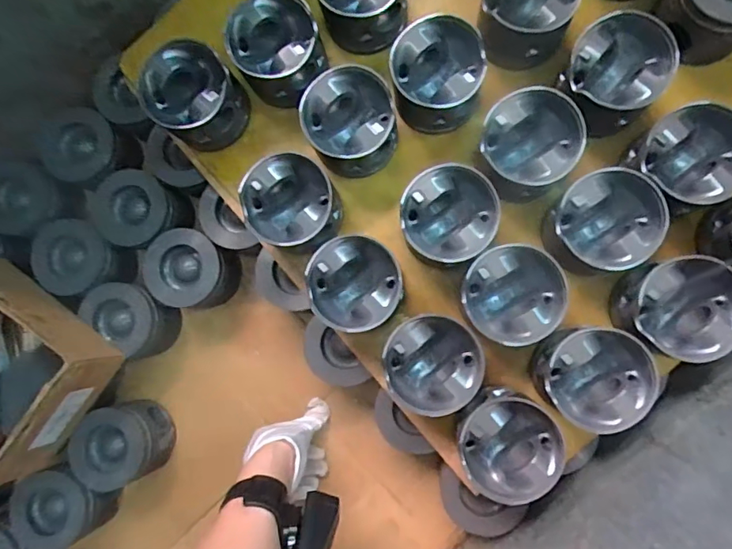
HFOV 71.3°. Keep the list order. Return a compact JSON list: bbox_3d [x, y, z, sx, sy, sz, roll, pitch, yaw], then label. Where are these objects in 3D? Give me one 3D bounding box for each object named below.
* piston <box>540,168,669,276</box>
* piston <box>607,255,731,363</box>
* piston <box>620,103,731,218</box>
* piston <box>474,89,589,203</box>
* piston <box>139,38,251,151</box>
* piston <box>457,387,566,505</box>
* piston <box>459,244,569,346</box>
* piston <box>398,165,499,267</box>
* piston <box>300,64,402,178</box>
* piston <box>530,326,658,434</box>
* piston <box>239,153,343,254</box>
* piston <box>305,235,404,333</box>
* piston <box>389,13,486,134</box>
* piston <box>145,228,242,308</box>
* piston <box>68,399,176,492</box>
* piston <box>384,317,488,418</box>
[{"bbox_3d":[0.220,-0.046,0.482,0.092,0.077,0.085,0,86,7],"label":"piston"},{"bbox_3d":[0.280,0.030,0.465,0.091,0.072,0.088,0,86,7],"label":"piston"},{"bbox_3d":[0.295,-0.102,0.477,0.089,0.071,0.088,-28,83,4],"label":"piston"},{"bbox_3d":[0.154,-0.121,0.488,0.087,0.072,0.096,12,88,7],"label":"piston"},{"bbox_3d":[-0.175,-0.183,0.530,0.091,0.067,0.086,0,86,7],"label":"piston"},{"bbox_3d":[0.130,0.153,0.467,0.085,0.050,0.092,0,86,7],"label":"piston"},{"bbox_3d":[0.137,0.020,0.485,0.087,0.067,0.087,0,86,7],"label":"piston"},{"bbox_3d":[0.080,-0.052,0.497,0.086,0.074,0.088,0,86,7],"label":"piston"},{"bbox_3d":[-0.018,-0.149,0.519,0.097,0.073,0.094,-10,85,6],"label":"piston"},{"bbox_3d":[0.205,0.093,0.471,0.091,0.066,0.085,0,86,7],"label":"piston"},{"bbox_3d":[-0.072,-0.068,0.523,0.089,0.077,0.091,0,86,7],"label":"piston"},{"bbox_3d":[-0.009,0.011,0.505,0.090,0.076,0.088,-14,85,6],"label":"piston"},{"bbox_3d":[0.071,-0.196,0.507,0.085,0.076,0.093,0,86,7],"label":"piston"},{"bbox_3d":[-0.202,-0.004,0.609,0.087,0.074,0.085,0,86,7],"label":"piston"},{"bbox_3d":[-0.284,0.198,0.605,0.093,0.076,0.088,0,86,7],"label":"piston"},{"bbox_3d":[0.064,0.083,0.486,0.086,0.075,0.085,0,86,7],"label":"piston"}]

